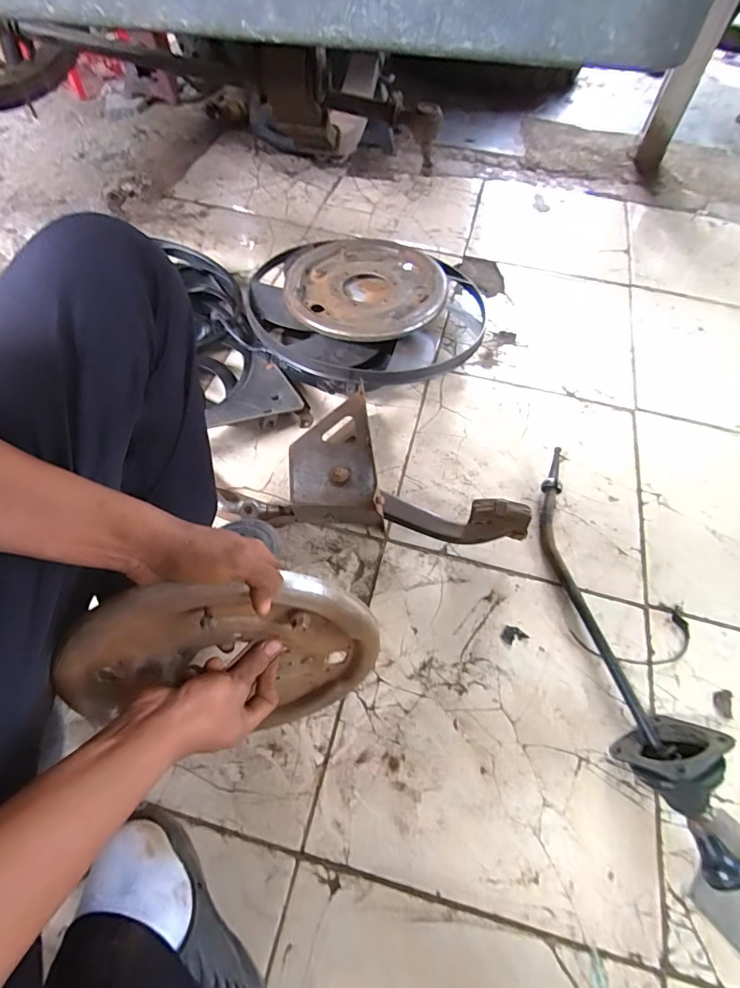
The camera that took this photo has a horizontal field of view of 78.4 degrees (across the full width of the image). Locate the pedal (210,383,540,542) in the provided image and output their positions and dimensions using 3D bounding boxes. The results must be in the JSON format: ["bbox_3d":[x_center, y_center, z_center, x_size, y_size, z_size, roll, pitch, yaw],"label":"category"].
[{"bbox_3d":[0.006,-0.046,0.739,0.477,0.114,0.238,11,60,7],"label":"pedal"}]

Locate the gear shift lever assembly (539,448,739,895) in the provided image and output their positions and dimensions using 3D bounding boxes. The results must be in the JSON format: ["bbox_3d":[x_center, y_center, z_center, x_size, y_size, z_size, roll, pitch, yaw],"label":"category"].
[{"bbox_3d":[0.338,0.165,0.617,0.111,0.092,0.579,-4,59,-2],"label":"gear shift lever assembly"}]

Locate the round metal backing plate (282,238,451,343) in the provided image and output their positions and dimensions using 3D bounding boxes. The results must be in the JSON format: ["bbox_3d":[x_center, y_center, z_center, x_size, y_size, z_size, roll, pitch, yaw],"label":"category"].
[{"bbox_3d":[-0.006,-0.397,0.868,0.291,0.027,0.290,1,59,-2],"label":"round metal backing plate"}]

